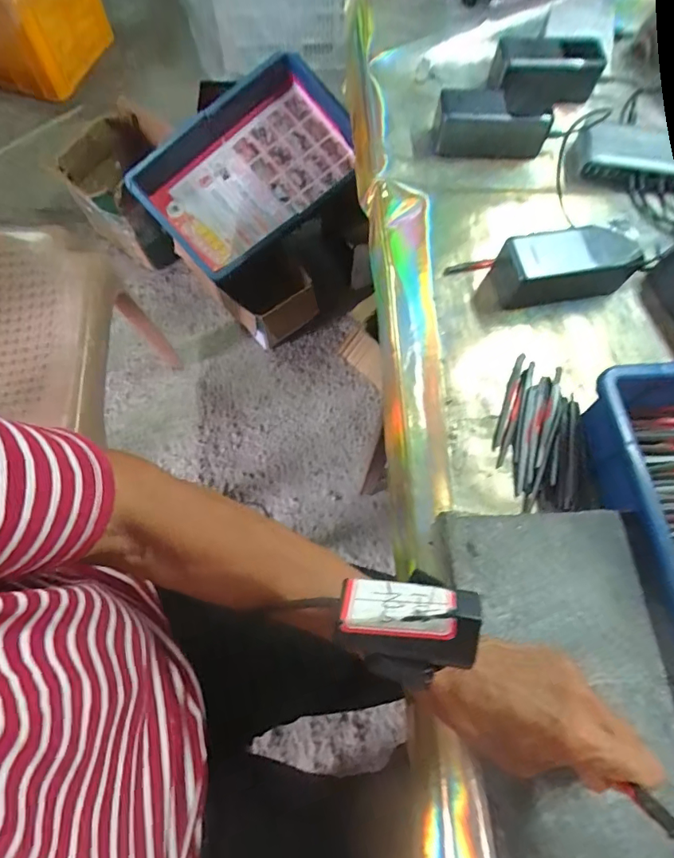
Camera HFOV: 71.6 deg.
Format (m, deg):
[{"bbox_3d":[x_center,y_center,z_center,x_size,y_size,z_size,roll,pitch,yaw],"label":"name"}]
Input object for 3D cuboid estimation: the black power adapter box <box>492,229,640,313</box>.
[{"bbox_3d":[0.222,-0.159,0.461,0.122,0.054,0.047,-8,69,-5],"label":"black power adapter box"}]

